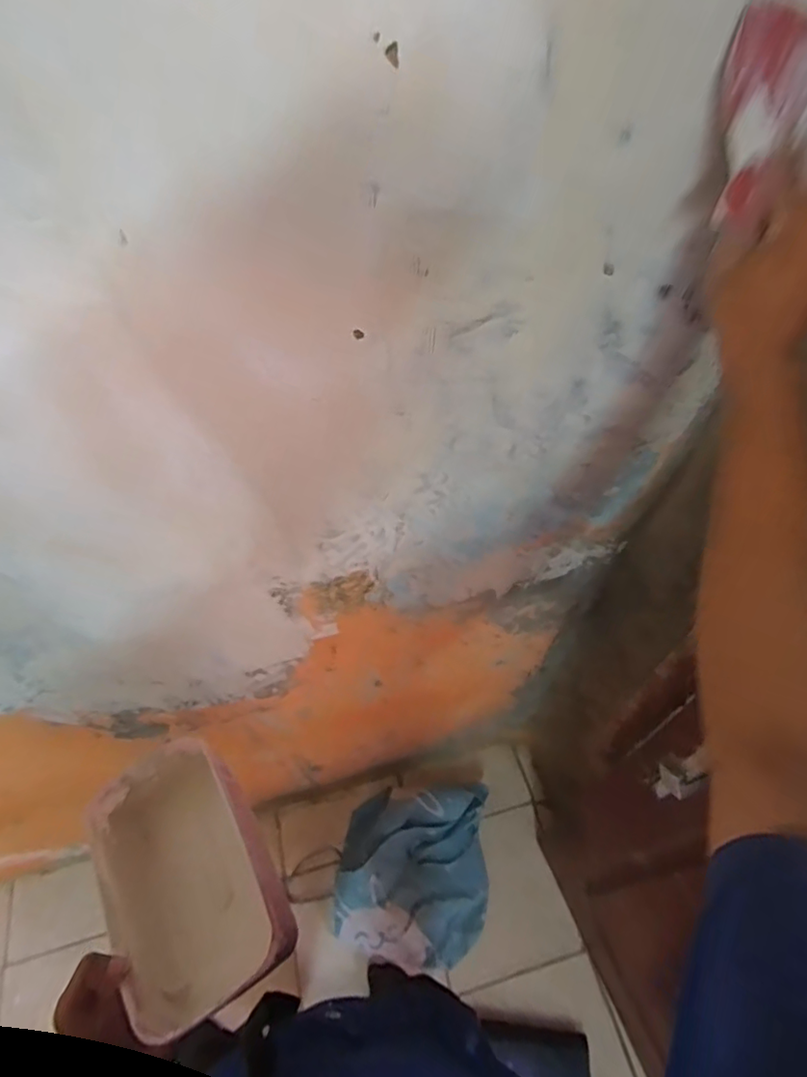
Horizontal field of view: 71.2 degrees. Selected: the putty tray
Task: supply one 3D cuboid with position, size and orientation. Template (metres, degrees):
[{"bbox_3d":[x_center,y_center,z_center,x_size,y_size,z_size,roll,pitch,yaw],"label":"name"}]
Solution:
[{"bbox_3d":[-0.176,0.273,0.463,0.113,0.078,0.176,-23,53,-18],"label":"putty tray"}]

